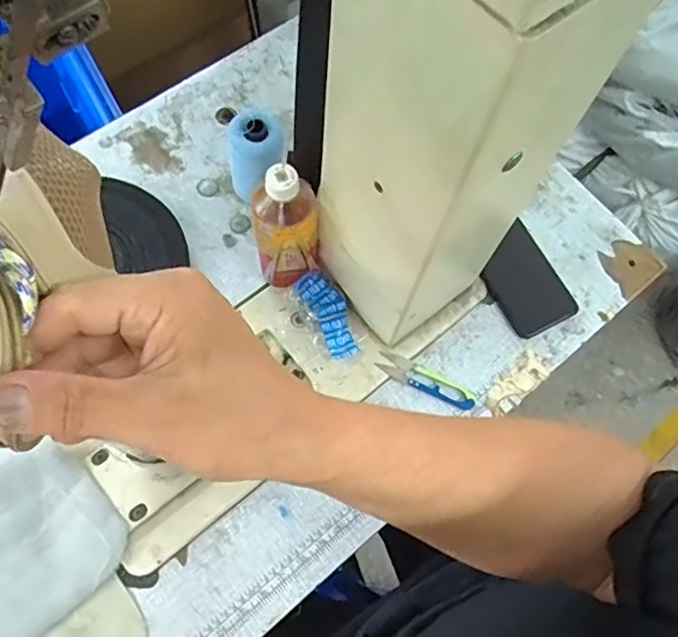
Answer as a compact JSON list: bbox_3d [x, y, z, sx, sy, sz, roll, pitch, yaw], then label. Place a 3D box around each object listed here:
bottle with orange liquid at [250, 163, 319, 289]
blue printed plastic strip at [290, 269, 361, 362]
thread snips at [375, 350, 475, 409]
[{"bbox_3d":[-0.055,-0.094,0.612,0.066,0.171,0.050,-6,69,-6],"label":"bottle with orange liquid"},{"bbox_3d":[-0.010,-0.004,0.666,0.043,0.010,0.106,-26,89,-13],"label":"blue printed plastic strip"},{"bbox_3d":[0.101,0.071,0.662,0.118,0.007,0.027,26,69,7],"label":"thread snips"}]

